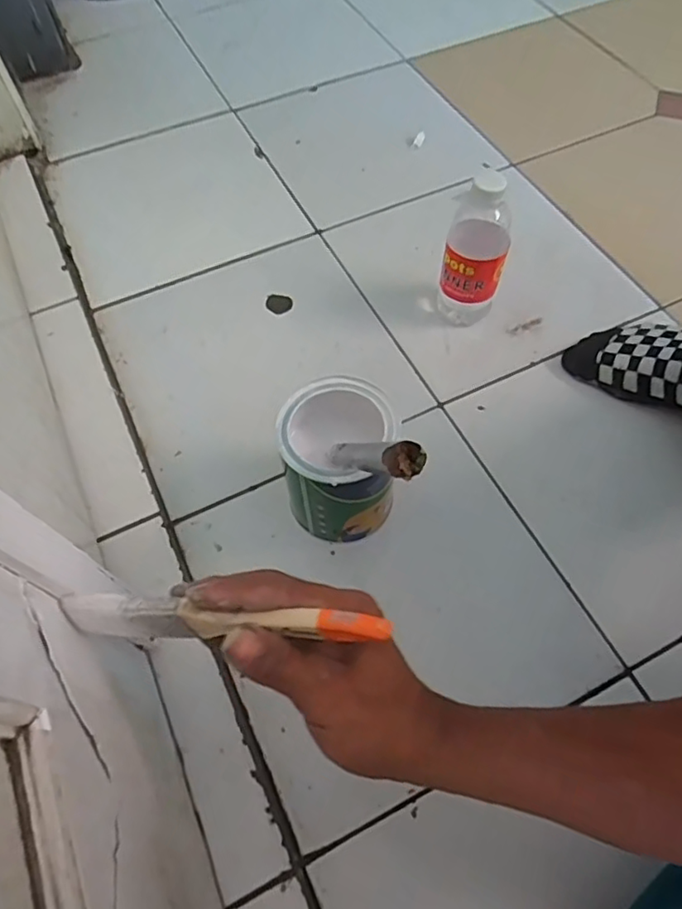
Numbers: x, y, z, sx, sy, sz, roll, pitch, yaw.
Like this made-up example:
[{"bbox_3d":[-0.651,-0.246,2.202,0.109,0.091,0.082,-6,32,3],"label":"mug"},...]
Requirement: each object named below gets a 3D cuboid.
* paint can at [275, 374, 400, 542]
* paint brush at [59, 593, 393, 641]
[{"bbox_3d":[-0.002,0.008,0.515,0.095,0.125,0.109,-6,59,-2],"label":"paint can"},{"bbox_3d":[-0.070,0.087,0.310,0.178,0.023,0.019,-2,58,15],"label":"paint brush"}]

